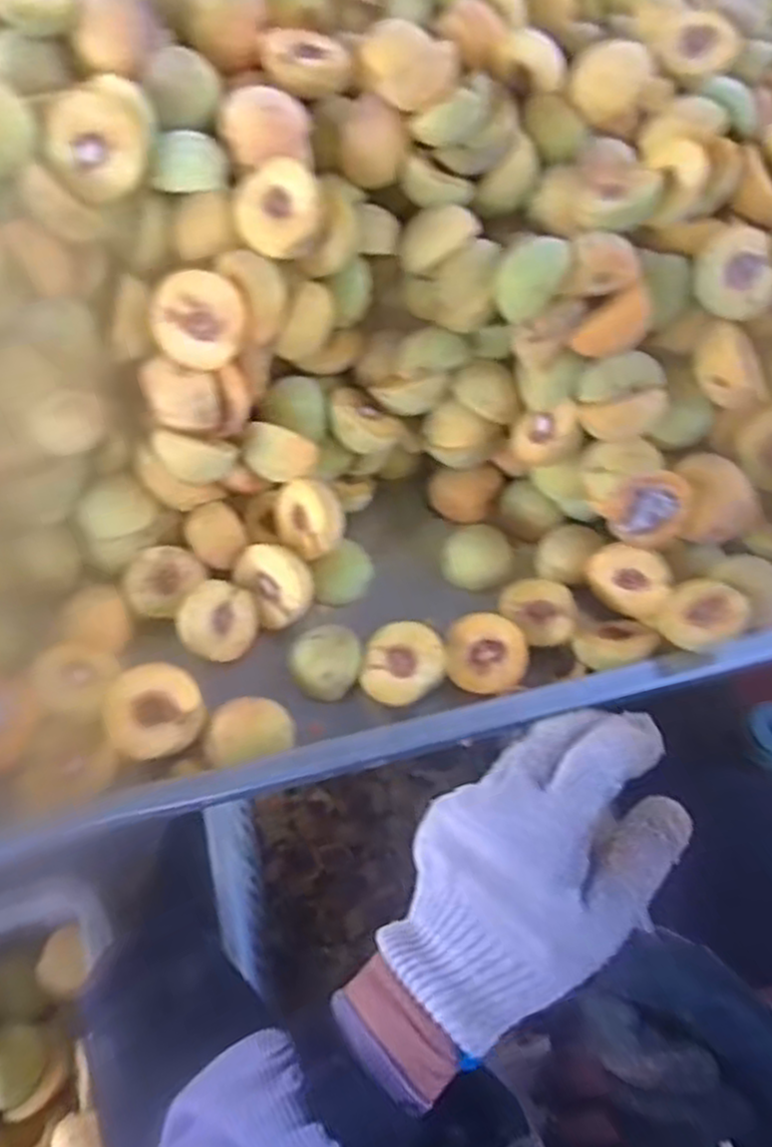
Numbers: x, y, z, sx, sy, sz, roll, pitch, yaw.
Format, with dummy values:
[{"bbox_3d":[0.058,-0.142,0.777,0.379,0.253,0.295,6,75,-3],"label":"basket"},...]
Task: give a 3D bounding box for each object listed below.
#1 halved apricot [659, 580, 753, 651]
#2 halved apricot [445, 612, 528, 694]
[{"bbox_3d":[0.246,0.034,0.595,0.062,0.021,0.062,-4,54,28],"label":"halved apricot"},{"bbox_3d":[0.079,0.063,0.607,0.062,0.023,0.062,1,58,-1],"label":"halved apricot"}]

